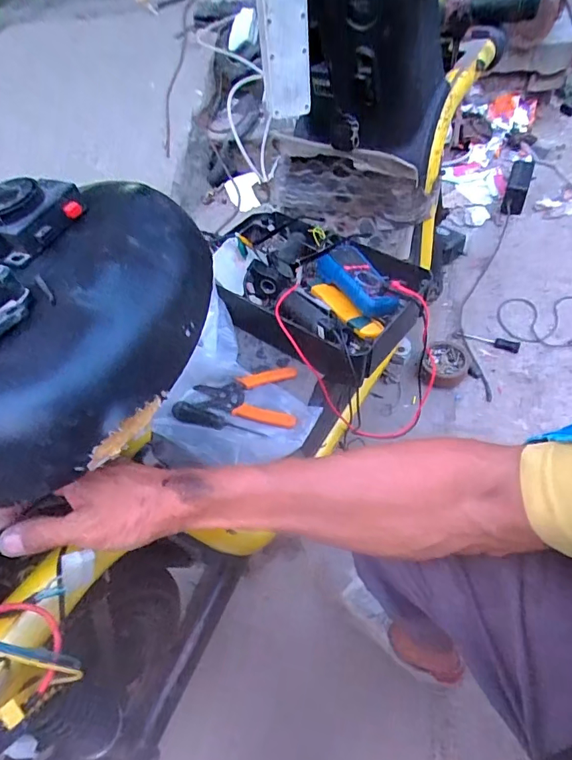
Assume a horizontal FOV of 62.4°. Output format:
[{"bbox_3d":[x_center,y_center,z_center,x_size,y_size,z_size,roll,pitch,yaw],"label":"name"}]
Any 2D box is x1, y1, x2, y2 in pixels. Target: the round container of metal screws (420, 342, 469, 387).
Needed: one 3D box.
[{"bbox_3d":[0.368,-0.040,1.091,0.102,0.056,0.106,-5,51,7],"label":"round container of metal screws"}]

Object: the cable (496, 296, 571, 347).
[{"bbox_3d":[0.652,-0.153,1.163,0.238,0.013,0.170,7,54,16],"label":"cable"}]

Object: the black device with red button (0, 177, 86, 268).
[{"bbox_3d":[-0.202,-0.127,0.365,0.064,0.031,0.082,22,59,25],"label":"black device with red button"}]

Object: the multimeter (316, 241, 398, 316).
[{"bbox_3d":[0.116,-0.154,0.709,0.080,0.034,0.135,-36,54,-18],"label":"multimeter"}]

